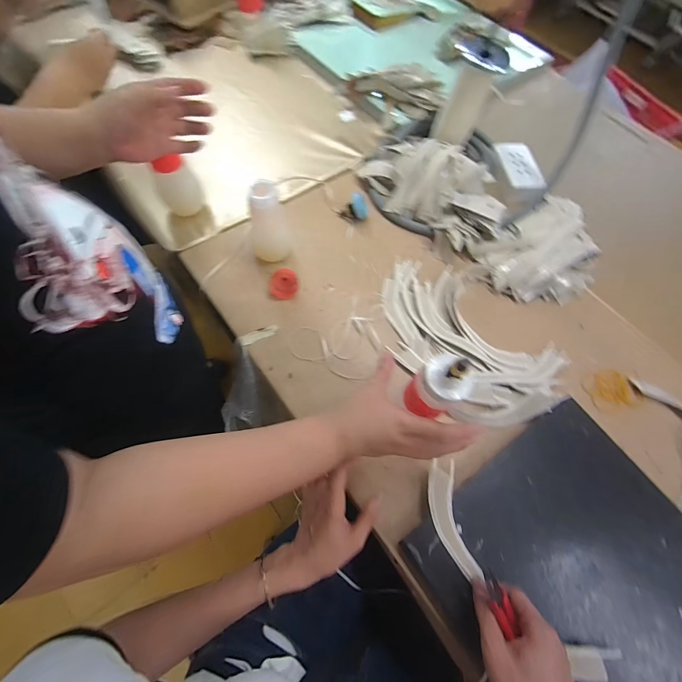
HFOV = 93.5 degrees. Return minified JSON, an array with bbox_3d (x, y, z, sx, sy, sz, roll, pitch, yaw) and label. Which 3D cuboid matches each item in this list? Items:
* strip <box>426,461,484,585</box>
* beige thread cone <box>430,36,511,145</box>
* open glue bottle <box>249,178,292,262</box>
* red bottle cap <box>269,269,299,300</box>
[{"bbox_3d":[0.129,0.209,0.380,0.042,0.005,0.121,-9,65,-6],"label":"strip"},{"bbox_3d":[0.230,-0.452,0.596,0.074,0.135,0.067,-40,75,-17],"label":"beige thread cone"},{"bbox_3d":[-0.108,-0.173,0.489,0.053,0.124,0.049,-4,68,-4],"label":"open glue bottle"},{"bbox_3d":[-0.090,-0.091,0.513,0.045,0.024,0.041,1,68,-2],"label":"red bottle cap"}]

